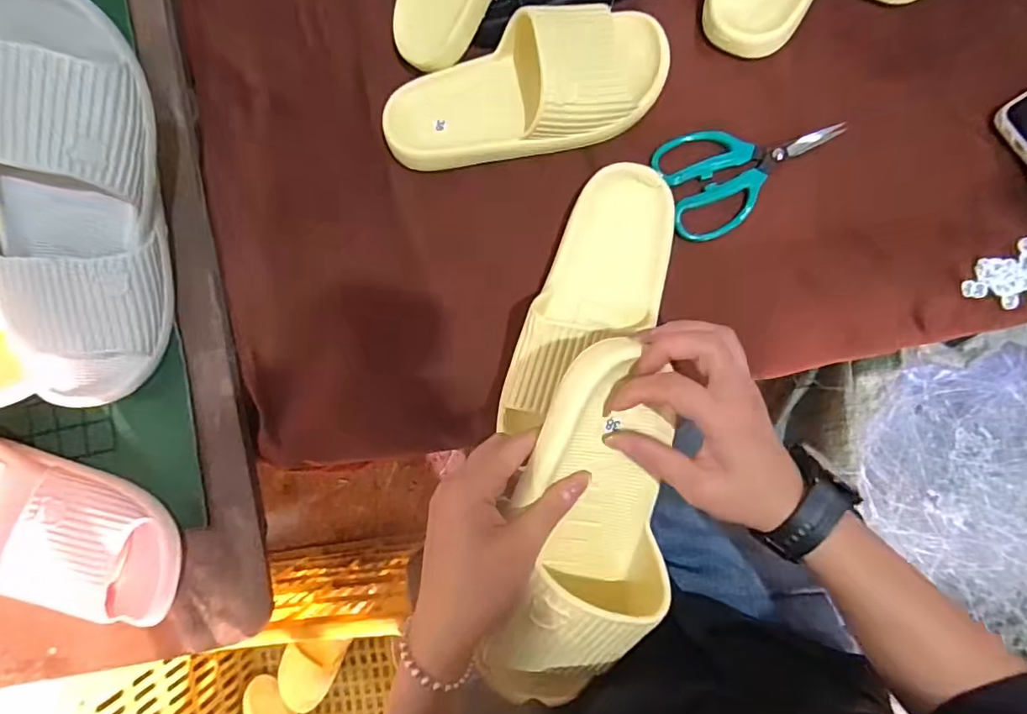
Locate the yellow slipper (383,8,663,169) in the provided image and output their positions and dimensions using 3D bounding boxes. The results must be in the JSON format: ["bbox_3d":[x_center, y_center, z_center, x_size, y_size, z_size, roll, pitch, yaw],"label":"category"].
[{"bbox_3d":[0.010,-0.224,0.453,0.244,0.065,0.099,-17,86,4],"label":"yellow slipper"}]

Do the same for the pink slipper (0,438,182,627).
[{"bbox_3d":[-0.429,0.135,0.459,0.305,0.092,0.107,21,90,5],"label":"pink slipper"}]

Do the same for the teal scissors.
[{"bbox_3d":[0.202,-0.160,0.459,0.147,0.015,0.090,-18,86,4],"label":"teal scissors"}]

